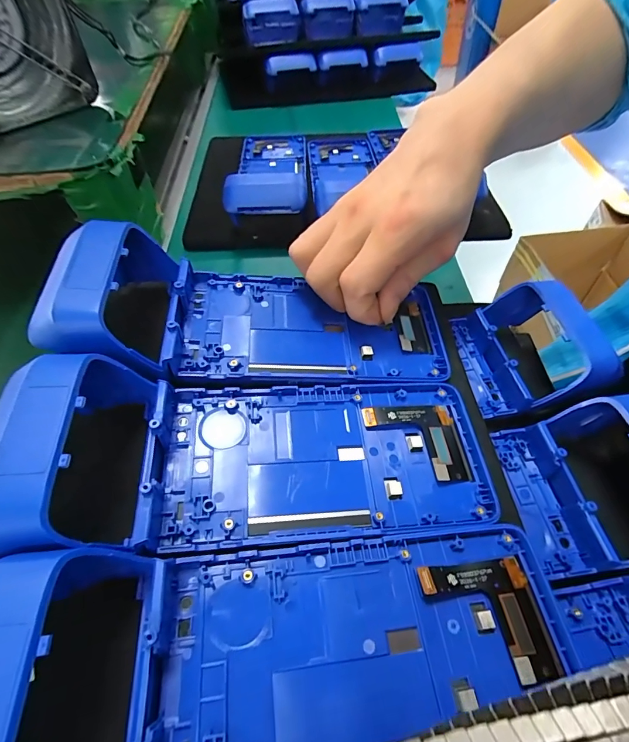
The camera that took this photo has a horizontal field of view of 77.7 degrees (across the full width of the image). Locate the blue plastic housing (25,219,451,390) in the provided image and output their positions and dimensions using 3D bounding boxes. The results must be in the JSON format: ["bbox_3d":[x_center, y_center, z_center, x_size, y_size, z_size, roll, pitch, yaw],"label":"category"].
[{"bbox_3d":[-0.027,-0.029,0.237,0.224,0.045,0.088,9,51,-15],"label":"blue plastic housing"}]

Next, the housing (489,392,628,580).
[{"bbox_3d":[0.149,0.059,0.205,0.087,0.049,0.084,-6,53,-2],"label":"housing"}]

